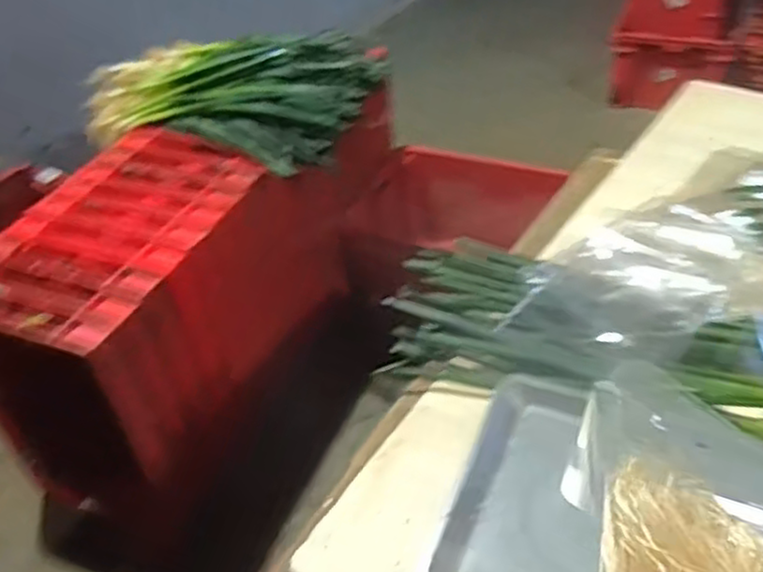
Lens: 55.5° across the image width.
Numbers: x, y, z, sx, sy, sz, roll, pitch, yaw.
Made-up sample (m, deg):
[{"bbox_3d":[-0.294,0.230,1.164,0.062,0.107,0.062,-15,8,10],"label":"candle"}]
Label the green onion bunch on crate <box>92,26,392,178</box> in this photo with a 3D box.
[{"bbox_3d":[-0.340,-0.460,1.701,0.654,0.159,0.417,17,47,24],"label":"green onion bunch on crate"}]

